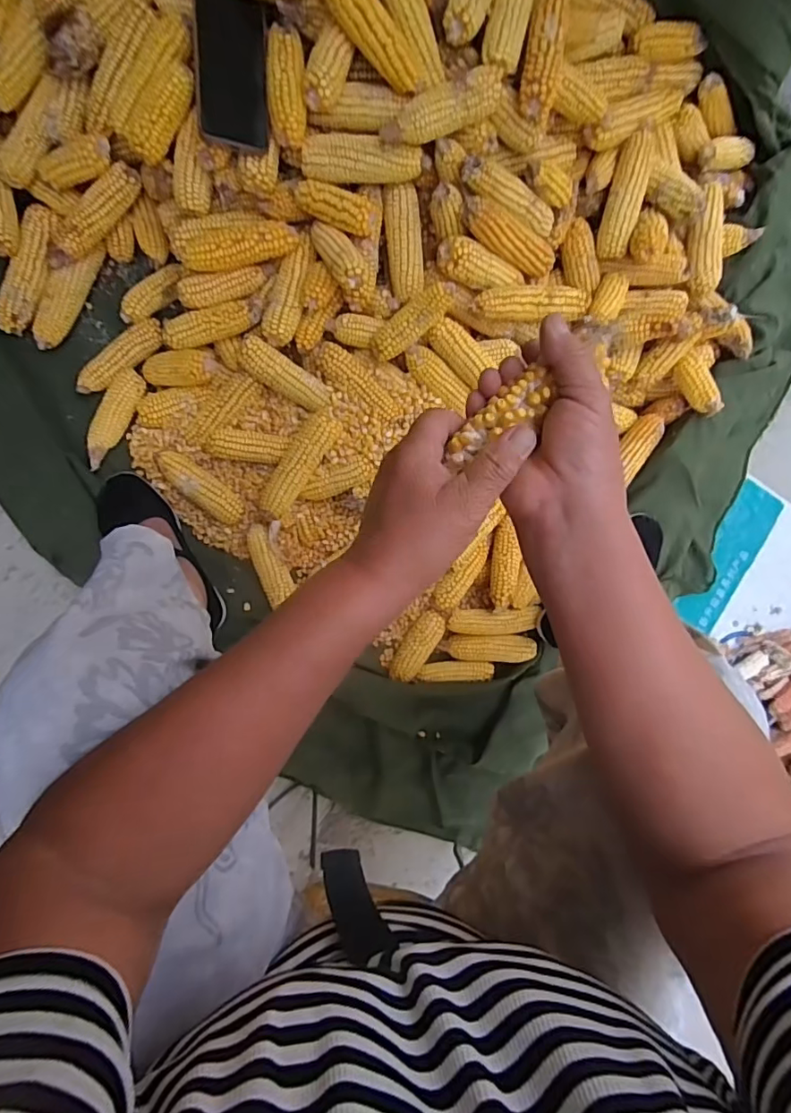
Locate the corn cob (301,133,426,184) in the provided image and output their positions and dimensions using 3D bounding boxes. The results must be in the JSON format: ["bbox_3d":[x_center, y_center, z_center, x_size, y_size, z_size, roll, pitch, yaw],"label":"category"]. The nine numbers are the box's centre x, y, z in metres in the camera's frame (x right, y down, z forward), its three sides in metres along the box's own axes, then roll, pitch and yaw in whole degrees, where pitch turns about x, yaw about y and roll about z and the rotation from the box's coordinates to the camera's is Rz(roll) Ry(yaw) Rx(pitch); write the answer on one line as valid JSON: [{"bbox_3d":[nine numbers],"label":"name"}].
[{"bbox_3d":[-0.039,-0.468,0.627,0.137,0.039,0.035,-3,86,-4],"label":"corn cob"}]

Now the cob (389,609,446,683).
[{"bbox_3d":[0.033,0.136,0.804,0.041,0.039,0.116,31,84,-1],"label":"cob"}]

